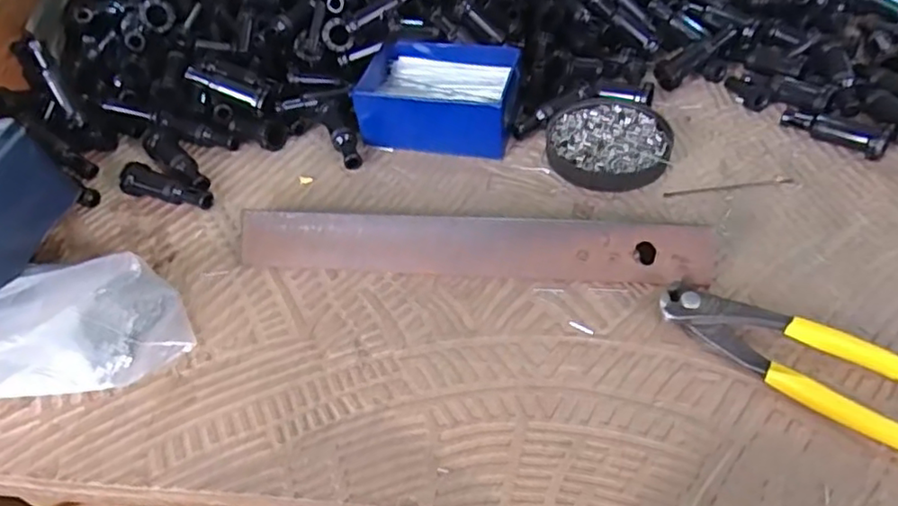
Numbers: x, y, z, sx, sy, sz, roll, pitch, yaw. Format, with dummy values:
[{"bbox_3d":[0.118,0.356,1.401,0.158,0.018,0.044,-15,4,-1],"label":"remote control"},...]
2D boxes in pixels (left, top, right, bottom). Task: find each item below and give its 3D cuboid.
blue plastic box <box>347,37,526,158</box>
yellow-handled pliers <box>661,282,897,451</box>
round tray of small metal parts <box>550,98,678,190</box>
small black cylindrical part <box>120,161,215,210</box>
[{"bbox_3d":[-0.004,-0.118,0.476,0.117,0.047,0.079,7,49,14],"label":"blue plastic box"},{"bbox_3d":[0.189,0.057,0.313,0.163,0.016,0.045,25,55,27],"label":"yellow-handled pliers"},{"bbox_3d":[0.115,-0.079,0.451,0.084,0.017,0.082,-4,47,4],"label":"round tray of small metal parts"},{"bbox_3d":[-0.201,-0.049,0.451,0.064,0.023,0.021,7,49,14],"label":"small black cylindrical part"}]

